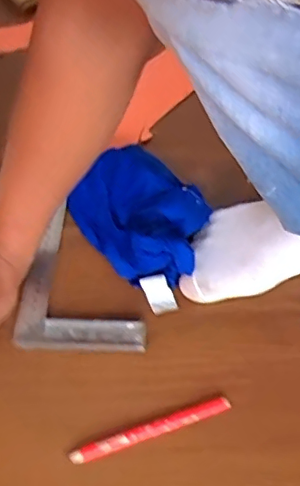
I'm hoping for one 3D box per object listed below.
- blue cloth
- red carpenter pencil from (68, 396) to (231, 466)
[{"bbox_3d":[-0.004,-0.024,0.584,0.117,0.057,0.162,-38,62,-24],"label":"blue cloth"},{"bbox_3d":[0.002,0.160,0.477,0.141,0.009,0.014,-17,56,-12],"label":"red carpenter pencil"}]

